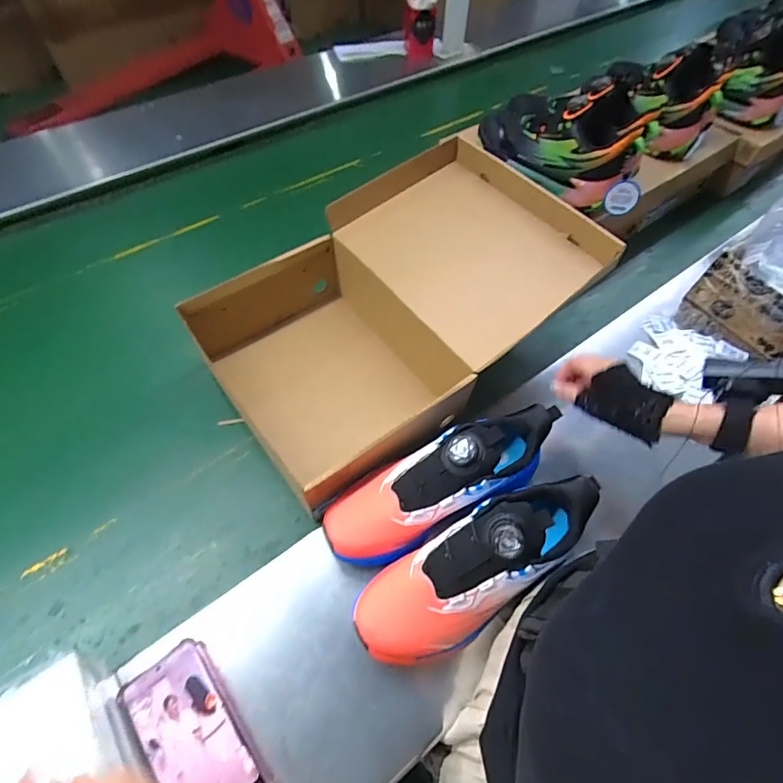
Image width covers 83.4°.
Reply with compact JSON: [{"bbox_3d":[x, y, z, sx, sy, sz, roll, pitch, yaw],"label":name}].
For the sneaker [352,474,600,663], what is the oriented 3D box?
[{"bbox_3d":[0.091,0.174,0.440,0.260,0.117,0.088,-32,63,-4],"label":"sneaker"}]

